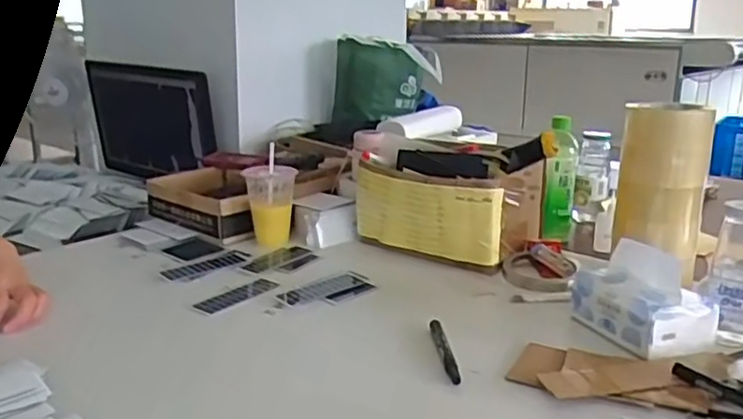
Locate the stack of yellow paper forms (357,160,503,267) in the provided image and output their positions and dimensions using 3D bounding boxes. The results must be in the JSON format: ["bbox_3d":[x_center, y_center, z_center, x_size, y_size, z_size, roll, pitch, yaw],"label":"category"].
[{"bbox_3d":[0.074,0.015,1.039,0.253,0.133,0.039,10,19,32],"label":"stack of yellow paper forms"}]

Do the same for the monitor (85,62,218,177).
[{"bbox_3d":[-0.543,-0.211,1.637,0.459,0.281,0.047,10,28,35],"label":"monitor"}]

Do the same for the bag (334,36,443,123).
[{"bbox_3d":[0.038,-0.314,1.657,0.255,0.192,0.119,-1,16,-4],"label":"bag"}]

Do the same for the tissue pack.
[{"bbox_3d":[0.319,0.100,0.801,0.096,0.098,0.148,-8,18,-27],"label":"tissue pack"}]

